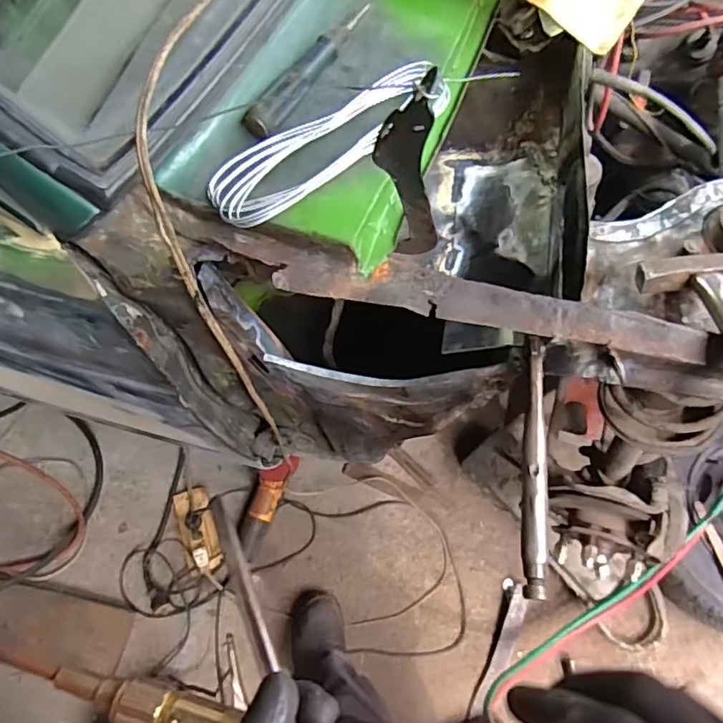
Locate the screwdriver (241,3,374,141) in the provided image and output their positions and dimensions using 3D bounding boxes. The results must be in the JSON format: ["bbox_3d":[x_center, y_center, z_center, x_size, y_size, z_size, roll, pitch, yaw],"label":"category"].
[{"bbox_3d":[-0.041,-0.243,0.463,0.025,0.022,0.148,33,73,14],"label":"screwdriver"}]

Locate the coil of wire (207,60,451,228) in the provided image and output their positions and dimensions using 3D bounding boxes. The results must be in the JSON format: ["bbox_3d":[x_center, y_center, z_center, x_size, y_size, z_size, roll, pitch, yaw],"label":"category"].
[{"bbox_3d":[-0.029,-0.170,0.435,0.192,0.021,0.067,-29,70,5],"label":"coil of wire"}]

